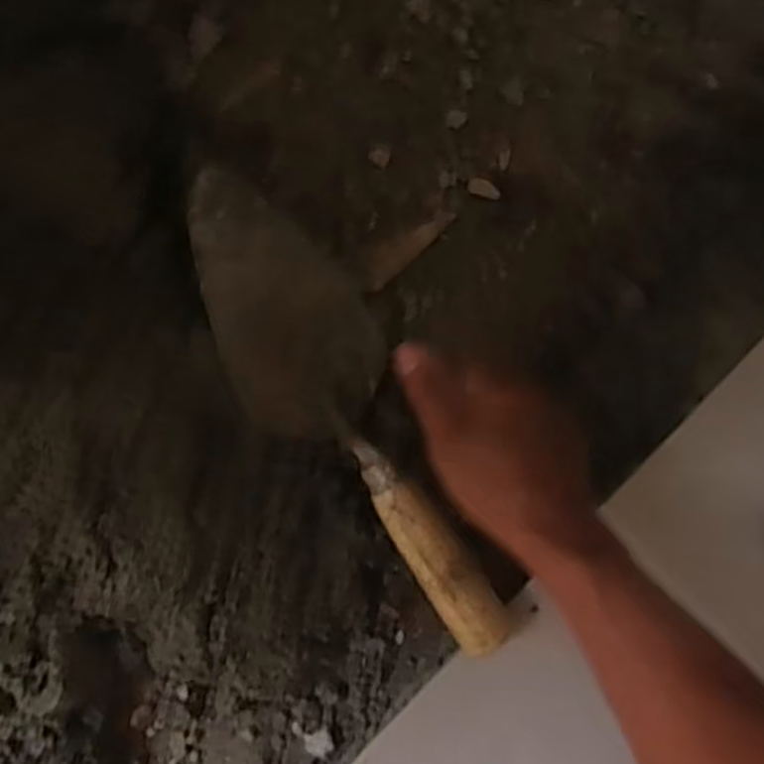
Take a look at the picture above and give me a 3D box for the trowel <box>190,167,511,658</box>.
[{"bbox_3d":[-0.022,0.018,0.452,0.088,0.046,0.299,-32,92,-5],"label":"trowel"}]

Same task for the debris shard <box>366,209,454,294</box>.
[{"bbox_3d":[0.016,-0.086,0.500,0.071,0.004,0.018,-43,97,-5],"label":"debris shard"}]

